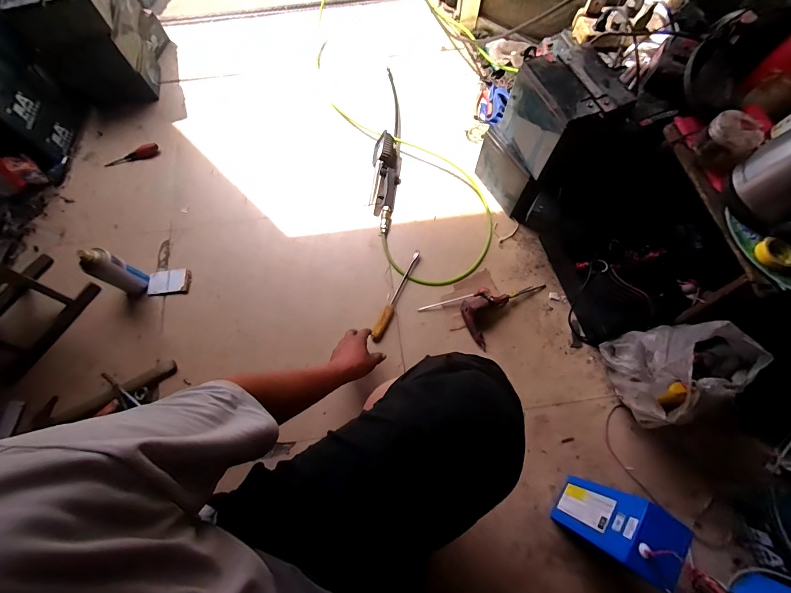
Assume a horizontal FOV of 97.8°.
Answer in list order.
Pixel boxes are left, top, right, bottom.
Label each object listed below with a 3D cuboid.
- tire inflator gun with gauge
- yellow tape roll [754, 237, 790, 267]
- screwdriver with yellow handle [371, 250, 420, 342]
[{"bbox_3d":[-0.019,-0.463,1.022,0.078,0.078,0.615,3,70,2],"label":"tire inflator gun with gauge"},{"bbox_3d":[0.649,-0.074,0.590,0.048,0.022,0.050,0,71,1],"label":"yellow tape roll"},{"bbox_3d":[0.004,-0.007,0.901,0.028,0.022,0.264,22,72,12],"label":"screwdriver with yellow handle"}]

